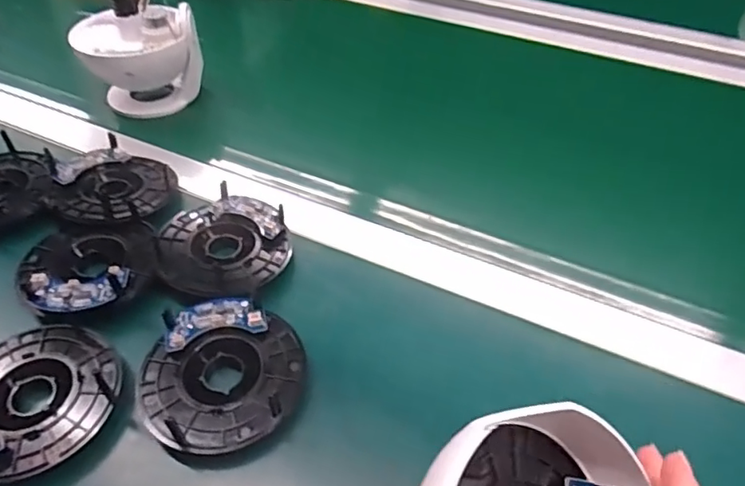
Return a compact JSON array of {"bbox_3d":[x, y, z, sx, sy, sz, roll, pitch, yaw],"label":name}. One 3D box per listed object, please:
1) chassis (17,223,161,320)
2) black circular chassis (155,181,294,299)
[{"bbox_3d":[-0.208,0.010,0.401,0.094,0.016,0.098,0,47,0],"label":"chassis"},{"bbox_3d":[-0.116,0.000,0.418,0.101,0.018,0.094,0,47,0],"label":"black circular chassis"}]

